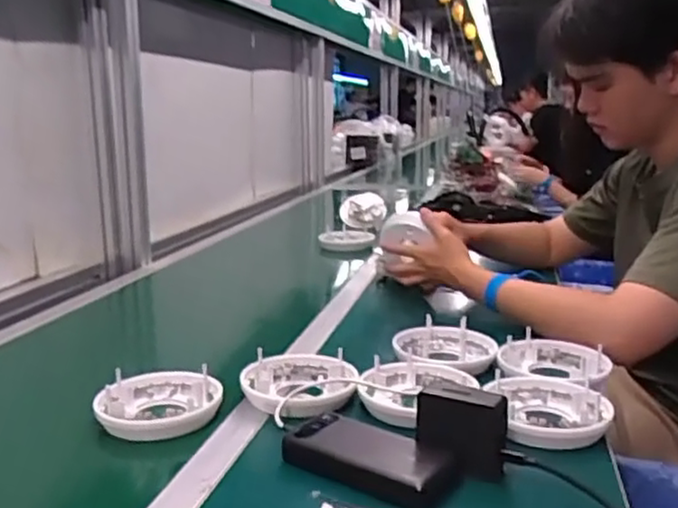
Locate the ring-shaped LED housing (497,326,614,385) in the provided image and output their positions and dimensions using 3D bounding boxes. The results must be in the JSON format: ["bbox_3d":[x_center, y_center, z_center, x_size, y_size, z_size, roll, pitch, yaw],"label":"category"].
[{"bbox_3d":[0.264,0.132,0.855,0.130,0.037,0.144,3,13,16],"label":"ring-shaped LED housing"}]

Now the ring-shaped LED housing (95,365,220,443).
[{"bbox_3d":[-0.195,0.158,0.760,0.127,0.034,0.132,-2,13,-8],"label":"ring-shaped LED housing"}]

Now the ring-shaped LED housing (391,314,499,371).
[{"bbox_3d":[0.137,0.127,0.906,0.134,0.038,0.139,6,14,27],"label":"ring-shaped LED housing"}]

